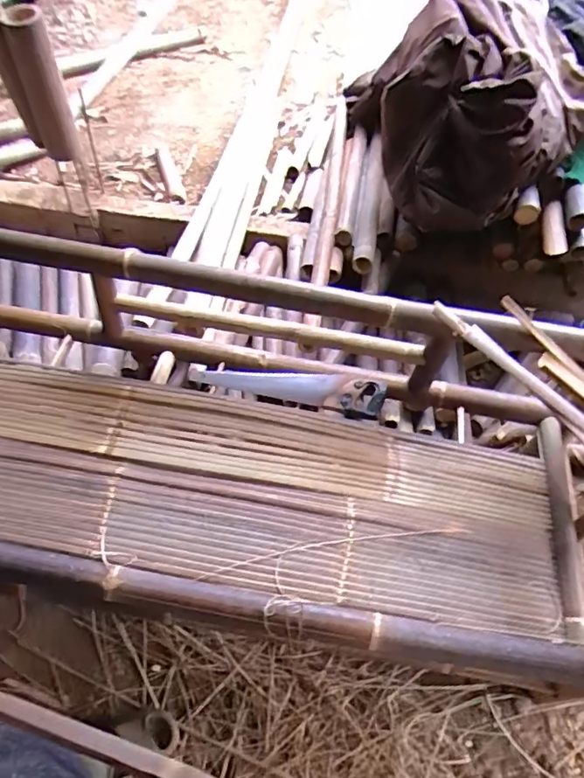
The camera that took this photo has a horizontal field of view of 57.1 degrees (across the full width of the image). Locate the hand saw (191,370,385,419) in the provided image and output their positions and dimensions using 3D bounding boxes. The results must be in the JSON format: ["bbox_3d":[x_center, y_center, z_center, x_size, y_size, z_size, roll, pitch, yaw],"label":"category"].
[{"bbox_3d":[-0.014,0.004,1.418,0.519,0.041,0.122,8,53,1],"label":"hand saw"}]

